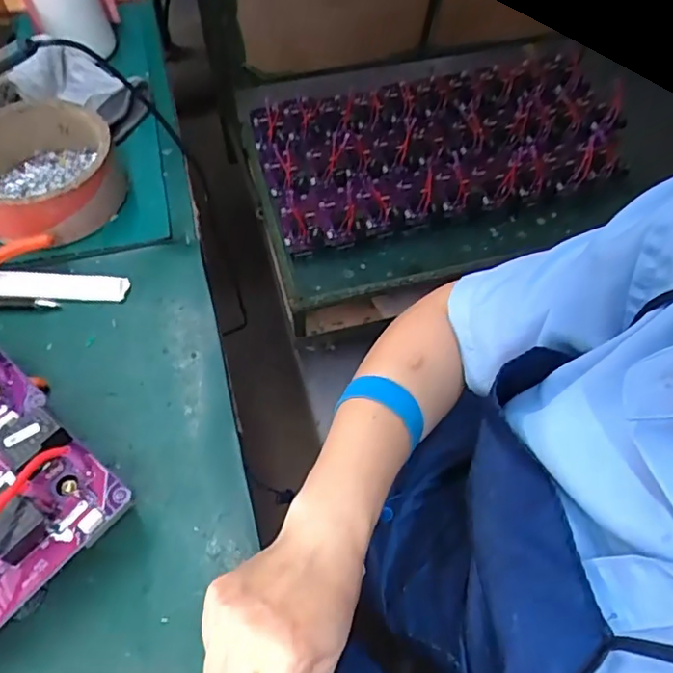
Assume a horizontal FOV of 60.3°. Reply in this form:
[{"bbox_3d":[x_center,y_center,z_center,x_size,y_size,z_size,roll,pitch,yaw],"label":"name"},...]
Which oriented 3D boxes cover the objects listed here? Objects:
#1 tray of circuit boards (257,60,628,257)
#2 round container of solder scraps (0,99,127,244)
[{"bbox_3d":[0.260,-0.463,1.352,0.868,0.074,0.465,-12,59,-8],"label":"tray of circuit boards"},{"bbox_3d":[-0.244,-0.140,0.481,0.115,0.055,0.126,0,59,0],"label":"round container of solder scraps"}]

